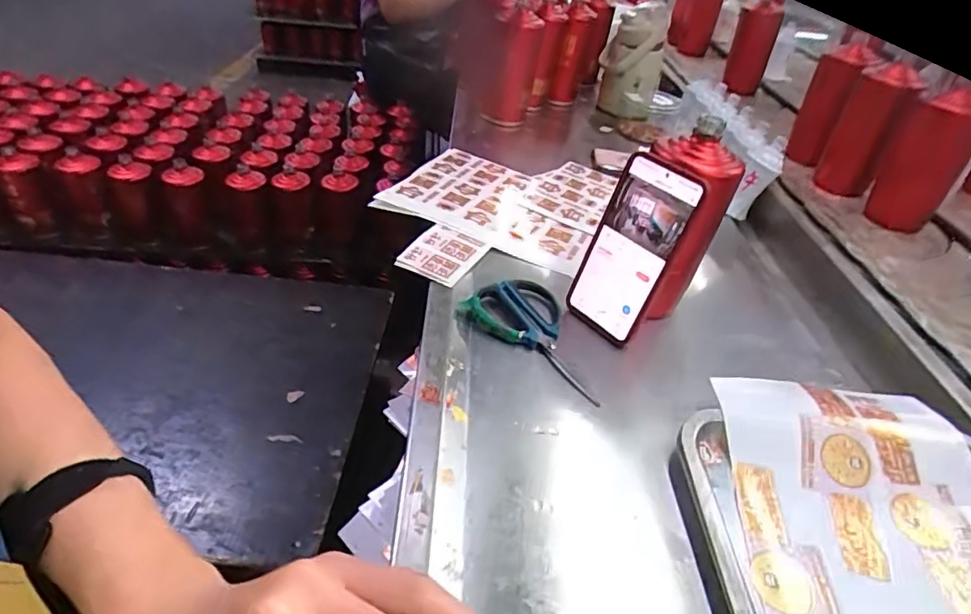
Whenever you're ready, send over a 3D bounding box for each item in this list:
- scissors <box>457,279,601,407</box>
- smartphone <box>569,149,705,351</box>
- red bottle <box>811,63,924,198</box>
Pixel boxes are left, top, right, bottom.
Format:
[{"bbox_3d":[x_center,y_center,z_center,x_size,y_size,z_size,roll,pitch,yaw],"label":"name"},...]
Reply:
[{"bbox_3d":[0.059,0.021,0.523,0.159,0.012,0.092,33,45,29],"label":"scissors"},{"bbox_3d":[0.133,-0.052,0.512,0.081,0.165,0.016,39,32,31],"label":"smartphone"},{"bbox_3d":[0.570,-0.263,0.826,0.068,0.179,0.086,21,40,17],"label":"red bottle"}]

